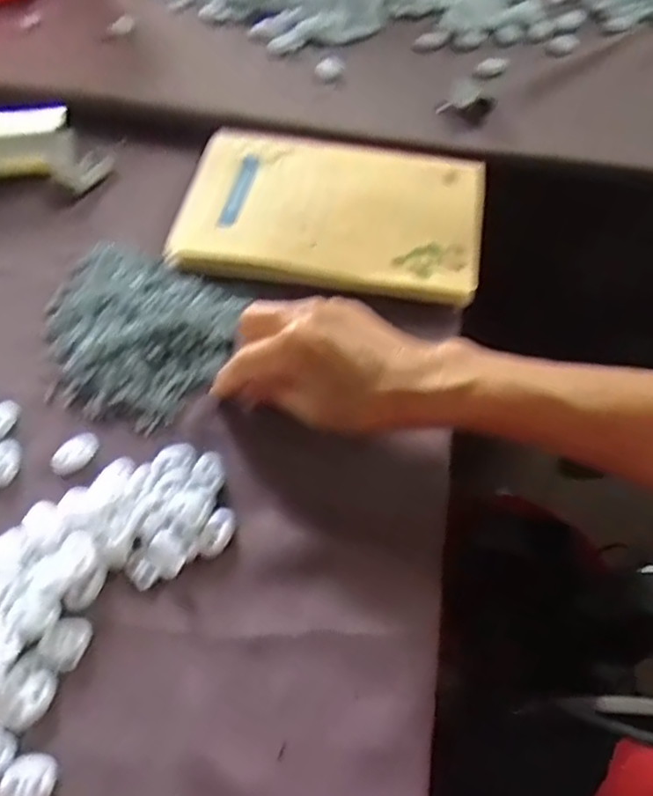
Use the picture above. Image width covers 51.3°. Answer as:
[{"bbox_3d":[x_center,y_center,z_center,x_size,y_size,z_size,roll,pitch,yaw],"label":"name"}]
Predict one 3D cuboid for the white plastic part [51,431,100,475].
[{"bbox_3d":[-0.142,0.030,0.382,0.019,0.004,0.029,27,60,15],"label":"white plastic part"}]

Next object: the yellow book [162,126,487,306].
[{"bbox_3d":[0.006,-0.139,0.487,0.208,0.015,0.143,10,57,5],"label":"yellow book"}]

